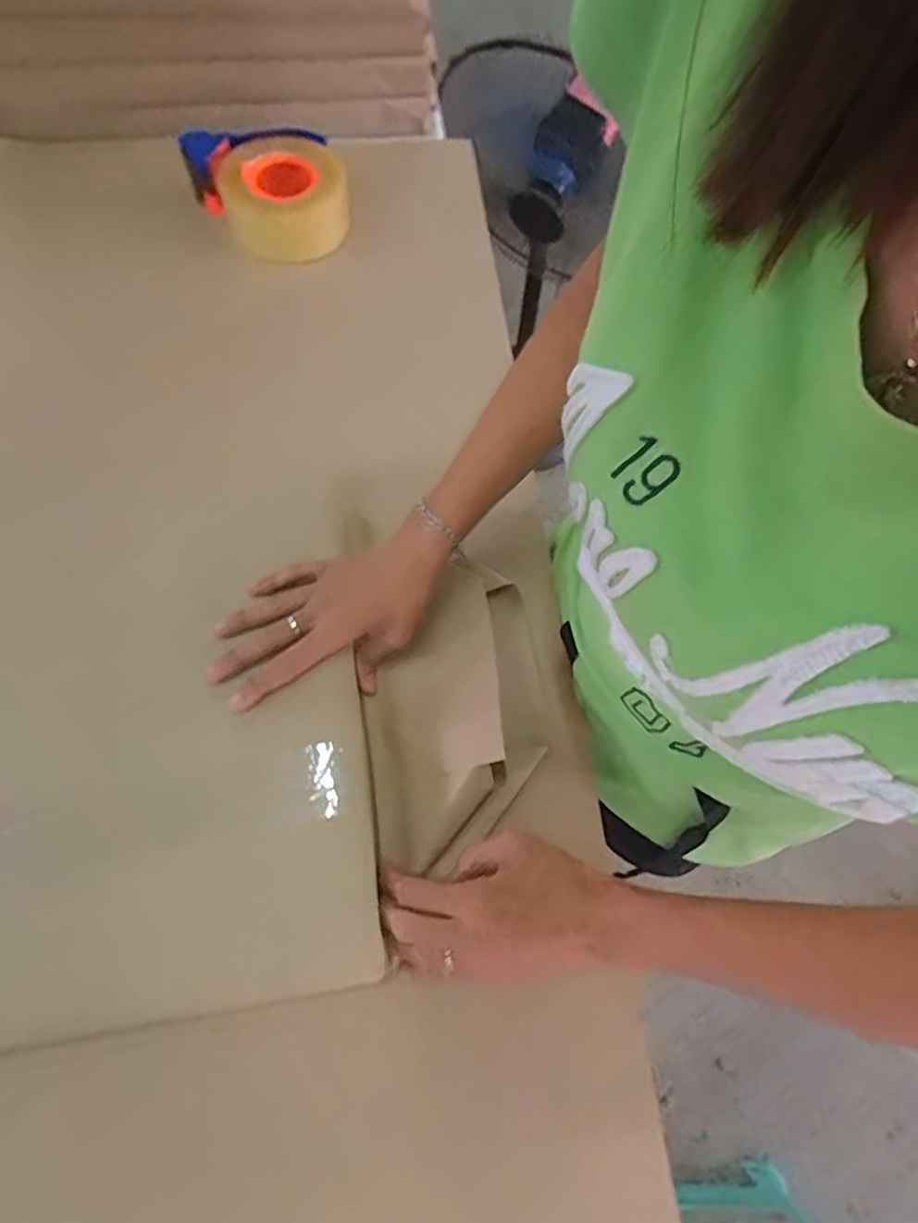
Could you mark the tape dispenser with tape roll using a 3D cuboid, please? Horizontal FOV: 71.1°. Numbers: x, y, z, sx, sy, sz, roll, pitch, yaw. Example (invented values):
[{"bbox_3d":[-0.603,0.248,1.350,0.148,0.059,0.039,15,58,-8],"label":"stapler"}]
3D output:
[{"bbox_3d":[-0.196,-0.451,0.691,0.143,0.068,0.135,1,65,-2],"label":"tape dispenser with tape roll"}]

